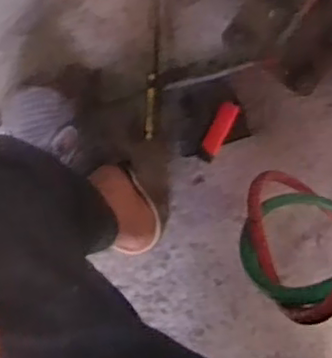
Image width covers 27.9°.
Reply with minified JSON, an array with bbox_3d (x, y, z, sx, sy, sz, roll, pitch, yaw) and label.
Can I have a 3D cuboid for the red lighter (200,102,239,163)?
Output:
[{"bbox_3d":[0.065,-0.058,0.830,0.023,0.008,0.080,27,111,3],"label":"red lighter"}]

